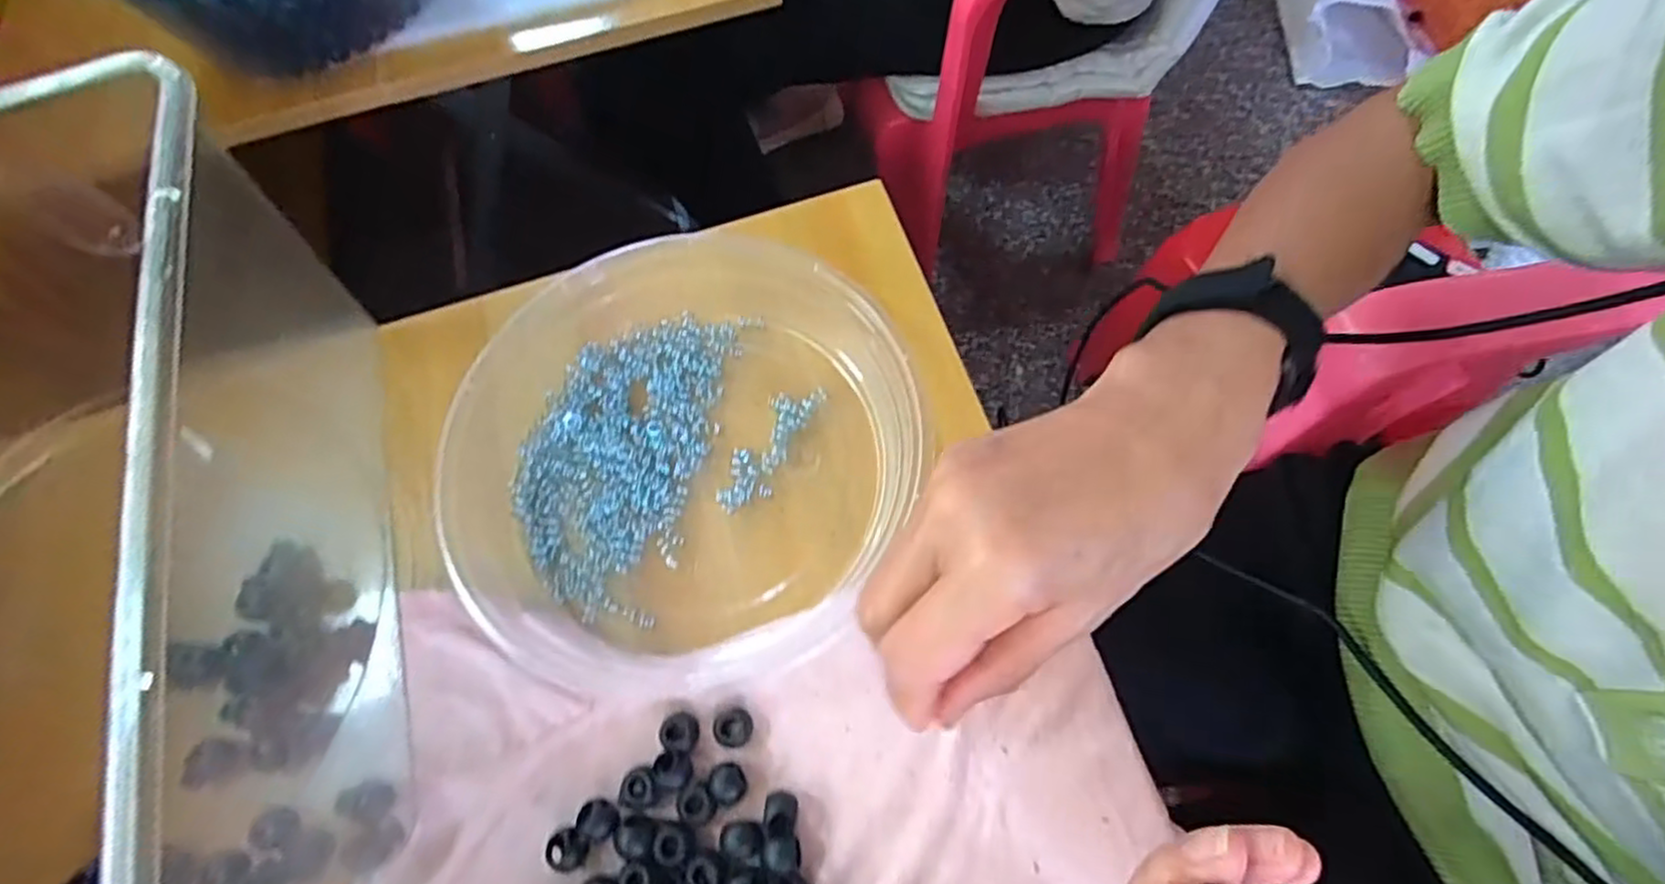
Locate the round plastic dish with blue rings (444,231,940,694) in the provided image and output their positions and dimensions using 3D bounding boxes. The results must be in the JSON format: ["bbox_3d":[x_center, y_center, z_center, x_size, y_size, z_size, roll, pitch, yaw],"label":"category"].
[{"bbox_3d":[-0.068,0.003,0.315,0.199,0.037,0.200,-1,67,3],"label":"round plastic dish with blue rings"}]

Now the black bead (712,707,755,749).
[{"bbox_3d":[-0.040,0.114,0.284,0.016,0.008,0.014,9,68,7],"label":"black bead"}]

